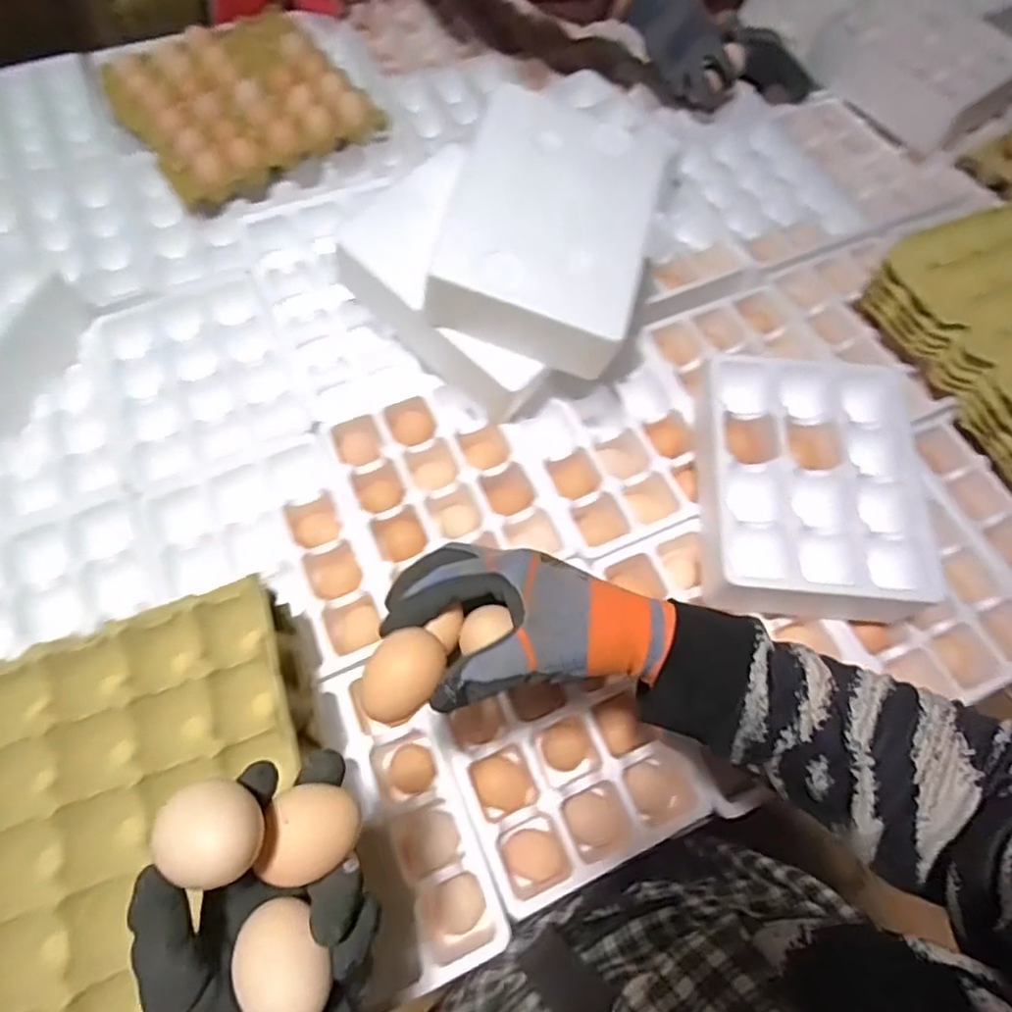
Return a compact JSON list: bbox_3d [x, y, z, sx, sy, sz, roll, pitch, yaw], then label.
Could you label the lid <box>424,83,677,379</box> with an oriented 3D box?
[{"bbox_3d":[0.045,-0.268,0.593,0.183,0.073,0.248,16,78,-4],"label":"lid"}]

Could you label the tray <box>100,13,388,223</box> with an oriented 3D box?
[{"bbox_3d":[-0.349,-0.531,0.828,0.277,0.061,0.275,-35,70,-16],"label":"tray"}]

